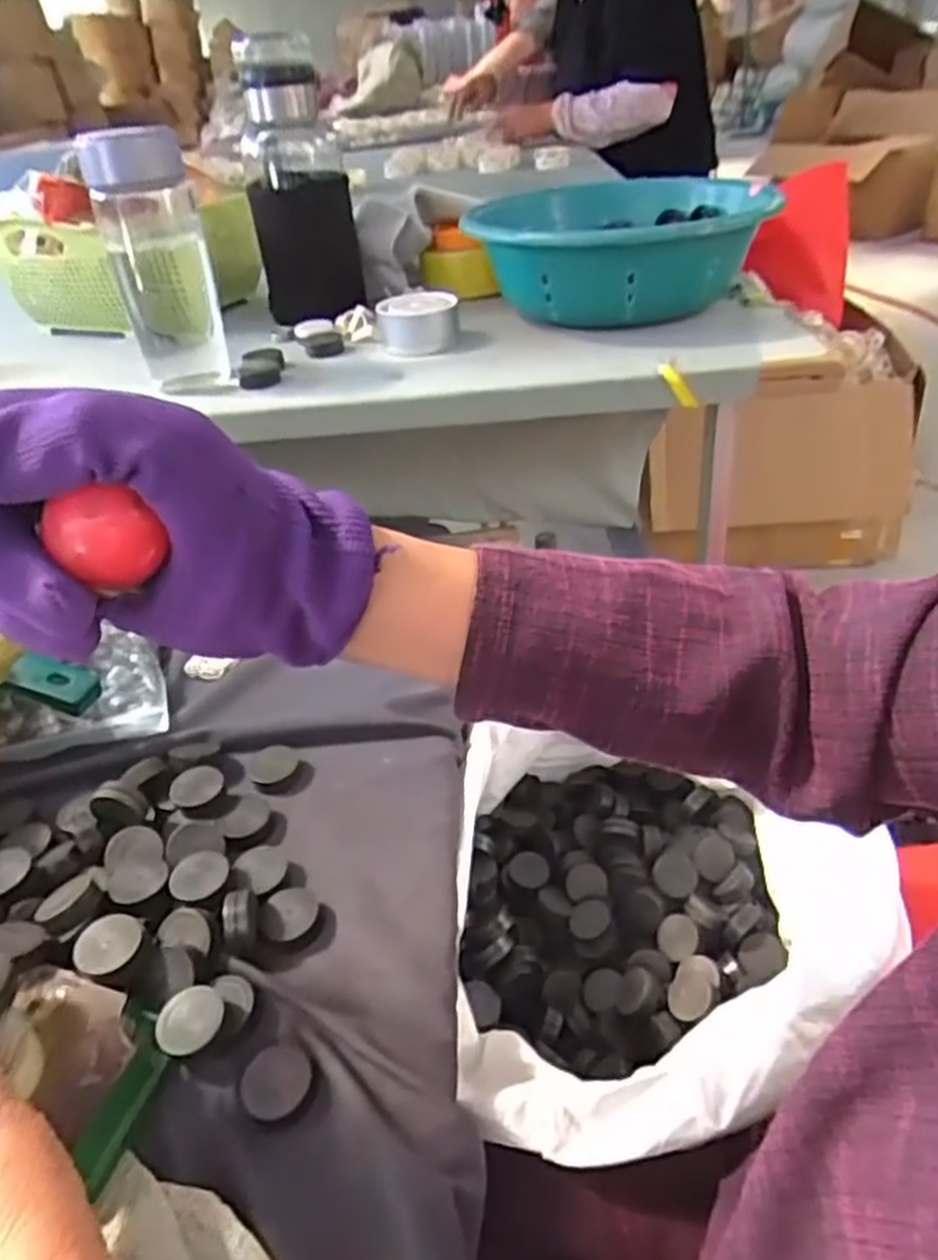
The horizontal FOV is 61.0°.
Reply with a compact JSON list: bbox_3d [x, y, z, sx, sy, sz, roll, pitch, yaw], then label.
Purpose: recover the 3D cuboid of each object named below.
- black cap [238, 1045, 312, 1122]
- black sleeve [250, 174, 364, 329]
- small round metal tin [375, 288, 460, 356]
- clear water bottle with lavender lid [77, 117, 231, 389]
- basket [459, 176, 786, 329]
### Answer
[{"bbox_3d":[-0.091,0.211,0.373,0.033,0.004,0.031,-4,36,3],"label":"black cap"},{"bbox_3d":[-0.153,-0.362,0.765,0.092,0.129,0.020,-8,50,-9],"label":"black sleeve"},{"bbox_3d":[-0.042,-0.256,0.665,0.068,0.037,0.060,-8,36,-4],"label":"small round metal tin"},{"bbox_3d":[-0.235,-0.280,0.605,0.067,0.171,0.071,-17,38,-16],"label":"clear water bottle with lavender lid"},{"bbox_3d":[0.130,-0.330,0.691,0.230,0.077,0.256,1,37,9],"label":"basket"}]

